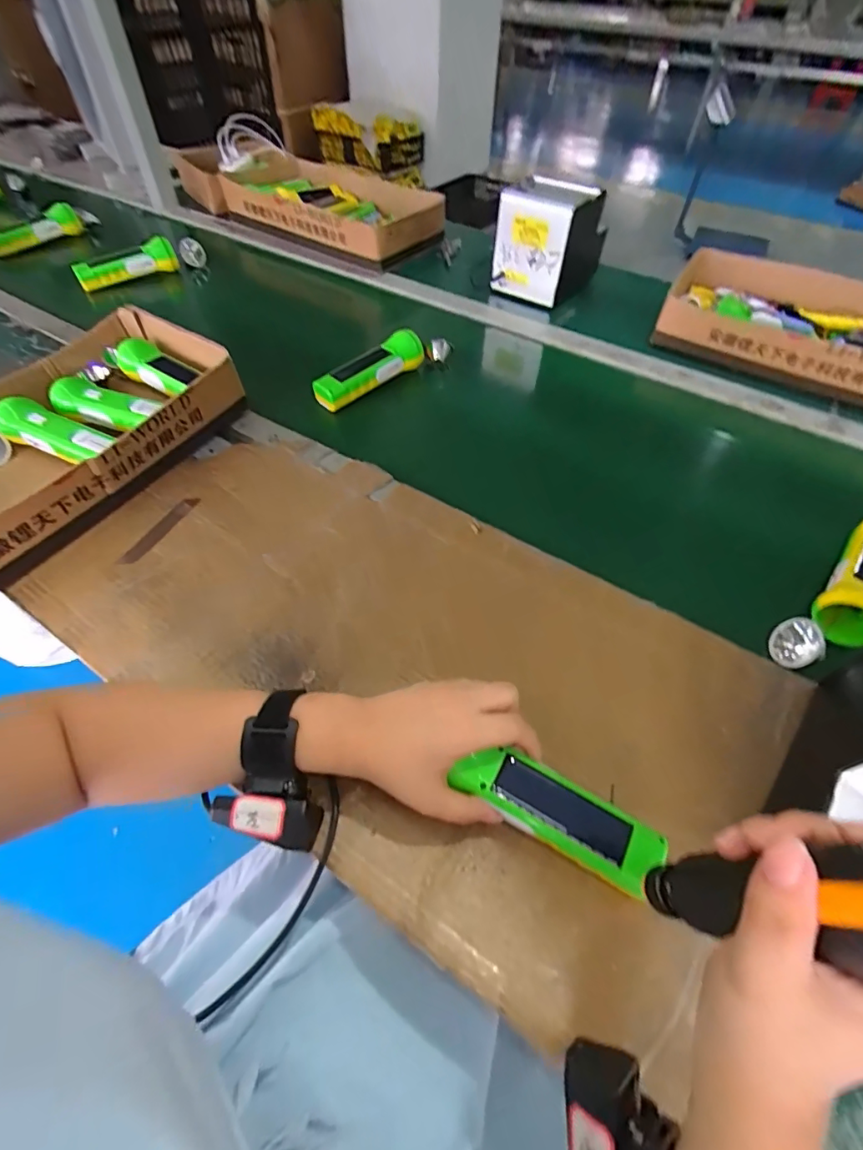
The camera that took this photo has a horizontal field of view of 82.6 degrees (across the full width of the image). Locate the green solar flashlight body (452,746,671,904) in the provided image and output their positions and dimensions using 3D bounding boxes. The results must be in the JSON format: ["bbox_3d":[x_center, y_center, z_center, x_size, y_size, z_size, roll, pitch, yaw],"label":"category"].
[{"bbox_3d":[0.085,0.163,0.337,0.135,0.033,0.039,26,54,11],"label":"green solar flashlight body"}]

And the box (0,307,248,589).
[{"bbox_3d":[-0.433,-0.145,0.546,0.235,0.081,0.421,28,57,19],"label":"box"}]

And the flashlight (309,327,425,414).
[{"bbox_3d":[-0.088,-0.286,0.690,0.057,0.056,0.178,35,59,23],"label":"flashlight"}]

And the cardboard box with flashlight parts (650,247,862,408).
[{"bbox_3d":[0.586,-0.372,0.748,0.426,0.079,0.235,27,56,18],"label":"cardboard box with flashlight parts"}]

